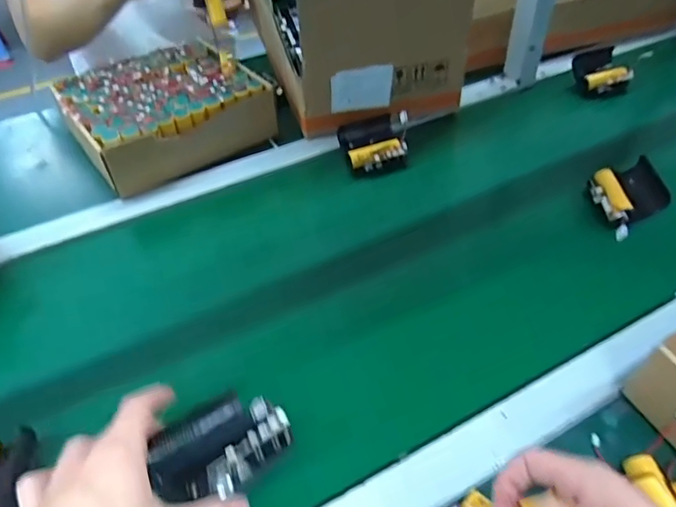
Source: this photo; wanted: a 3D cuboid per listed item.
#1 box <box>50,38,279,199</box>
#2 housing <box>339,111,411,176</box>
[{"bbox_3d":[-0.242,-0.203,0.710,0.240,0.077,0.224,-30,51,-25],"label":"box"},{"bbox_3d":[0.049,-0.150,0.682,0.087,0.055,0.071,-17,47,-14],"label":"housing"}]

